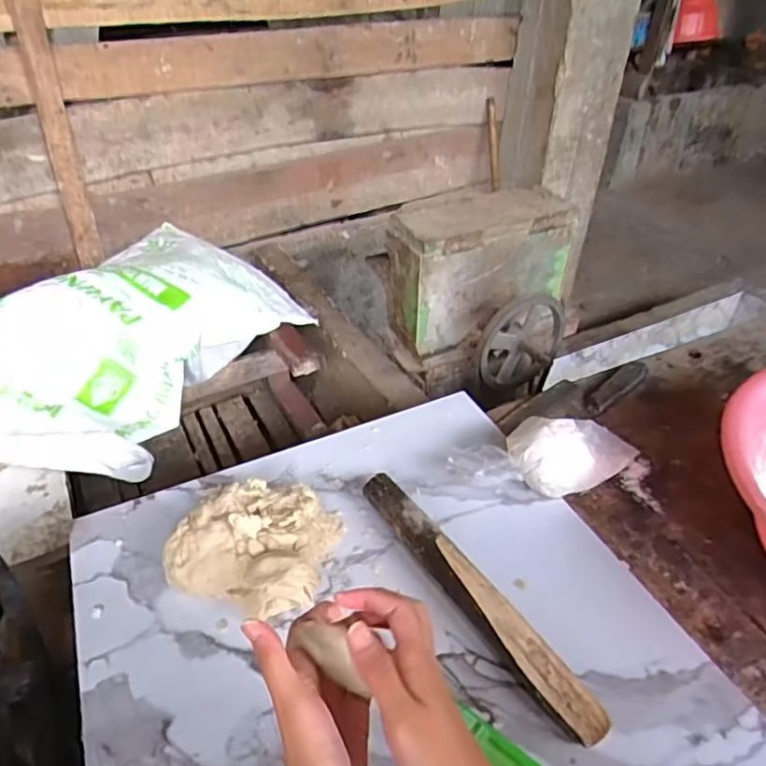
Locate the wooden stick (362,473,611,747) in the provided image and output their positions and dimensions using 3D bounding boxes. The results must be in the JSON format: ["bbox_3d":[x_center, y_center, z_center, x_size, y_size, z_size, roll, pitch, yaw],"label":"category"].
[{"bbox_3d":[0.079,0.191,0.558,0.038,0.033,0.302,-22,44,-26],"label":"wooden stick"}]

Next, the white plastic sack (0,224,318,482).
[{"bbox_3d":[-0.472,-0.078,1.116,0.403,0.208,0.671,19,42,20],"label":"white plastic sack"}]

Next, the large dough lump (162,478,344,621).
[{"bbox_3d":[-0.123,0.149,0.591,0.151,0.055,0.138,15,41,16],"label":"large dough lump"}]

